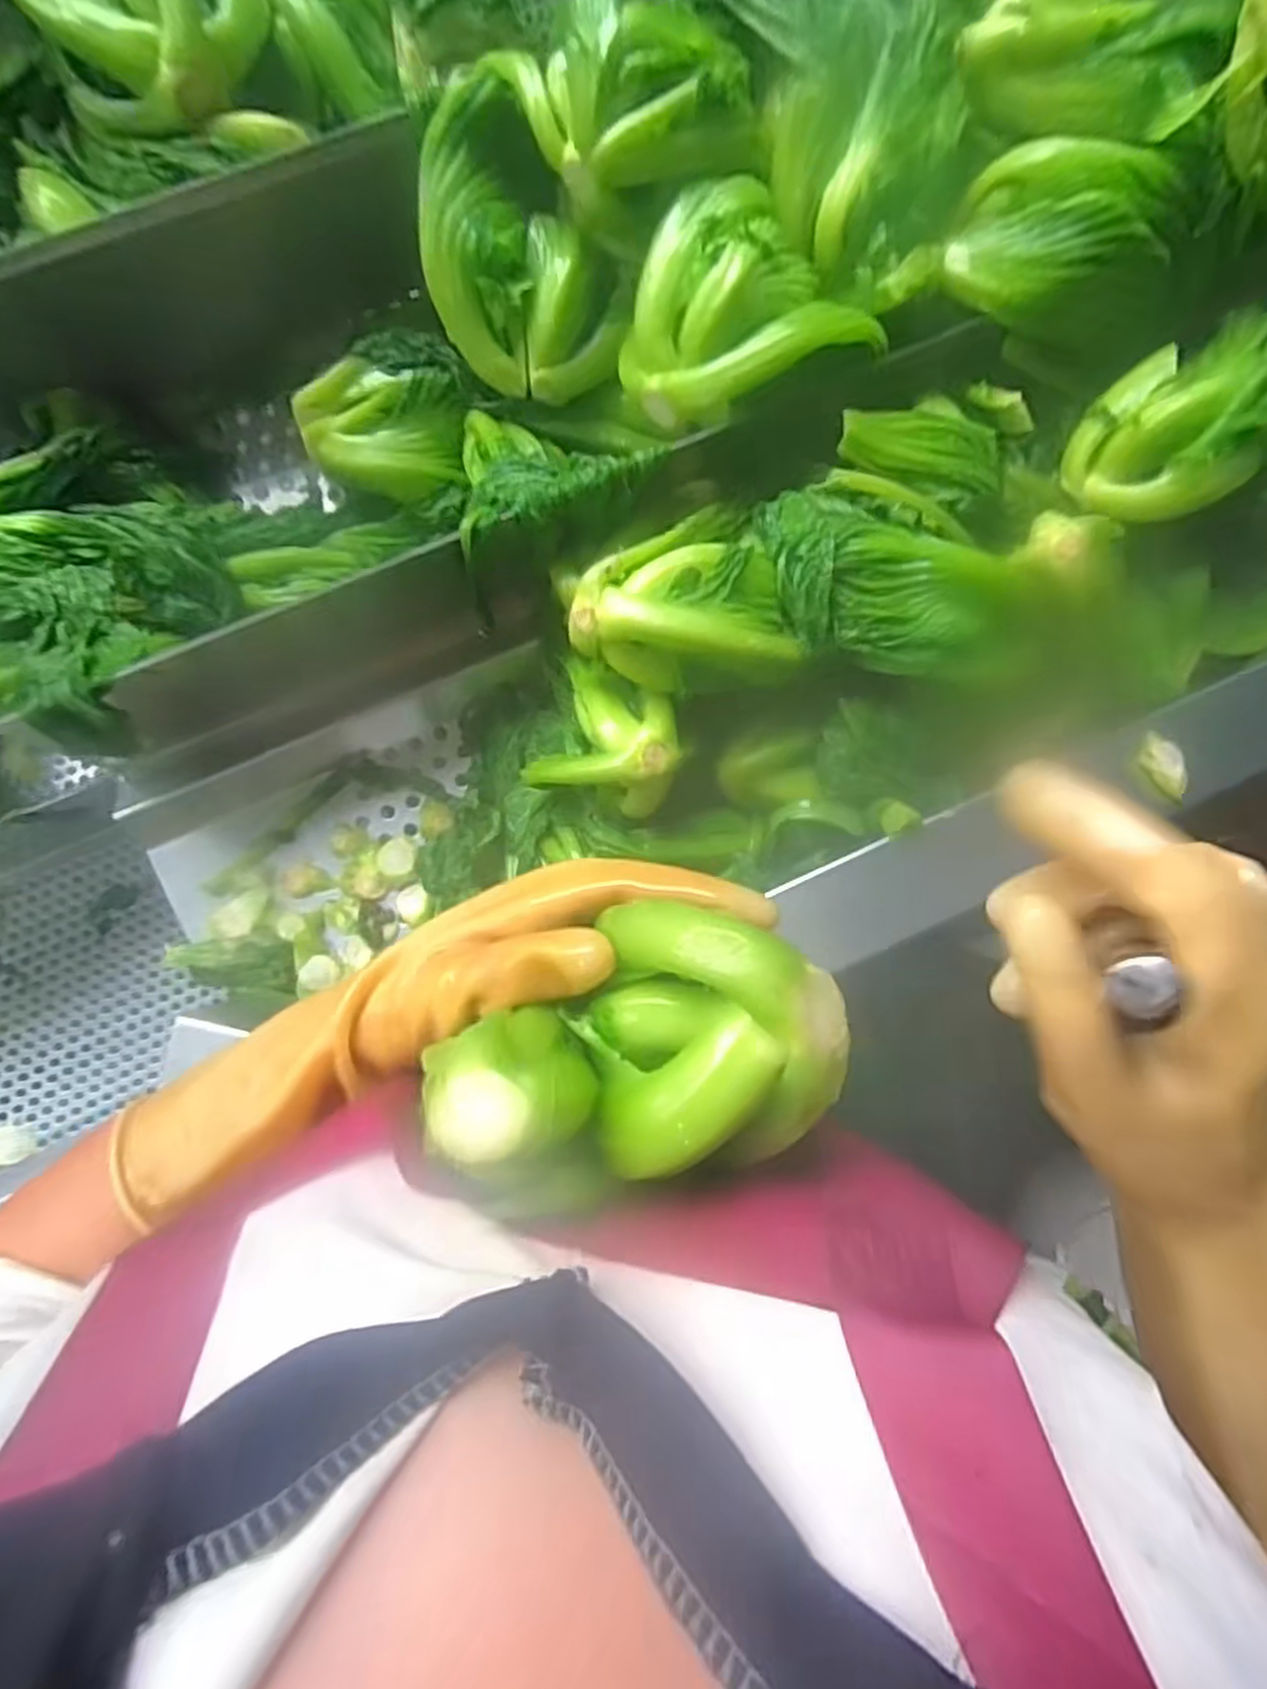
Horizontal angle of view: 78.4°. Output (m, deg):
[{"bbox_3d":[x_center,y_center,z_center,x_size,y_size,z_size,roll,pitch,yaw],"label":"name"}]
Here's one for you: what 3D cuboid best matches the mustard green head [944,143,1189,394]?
[{"bbox_3d":[0.267,-0.356,0.476,0.146,0.078,0.077,13,87,-4],"label":"mustard green head"}]

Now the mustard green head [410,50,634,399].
[{"bbox_3d":[-0.071,-0.384,0.503,0.123,0.083,0.178,-6,128,5],"label":"mustard green head"}]

